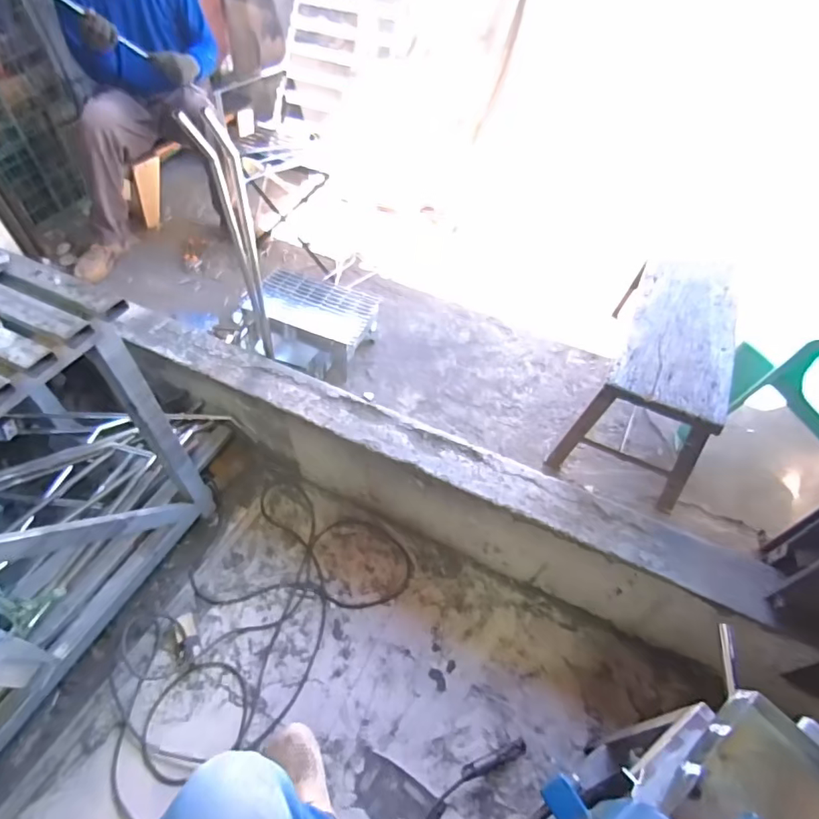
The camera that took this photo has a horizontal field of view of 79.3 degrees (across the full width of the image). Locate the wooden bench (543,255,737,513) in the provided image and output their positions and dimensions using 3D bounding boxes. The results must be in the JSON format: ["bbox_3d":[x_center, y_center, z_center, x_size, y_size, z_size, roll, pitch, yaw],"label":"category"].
[{"bbox_3d":[0.653,-0.078,1.357,0.329,0.360,0.502,20,54,14],"label":"wooden bench"}]

